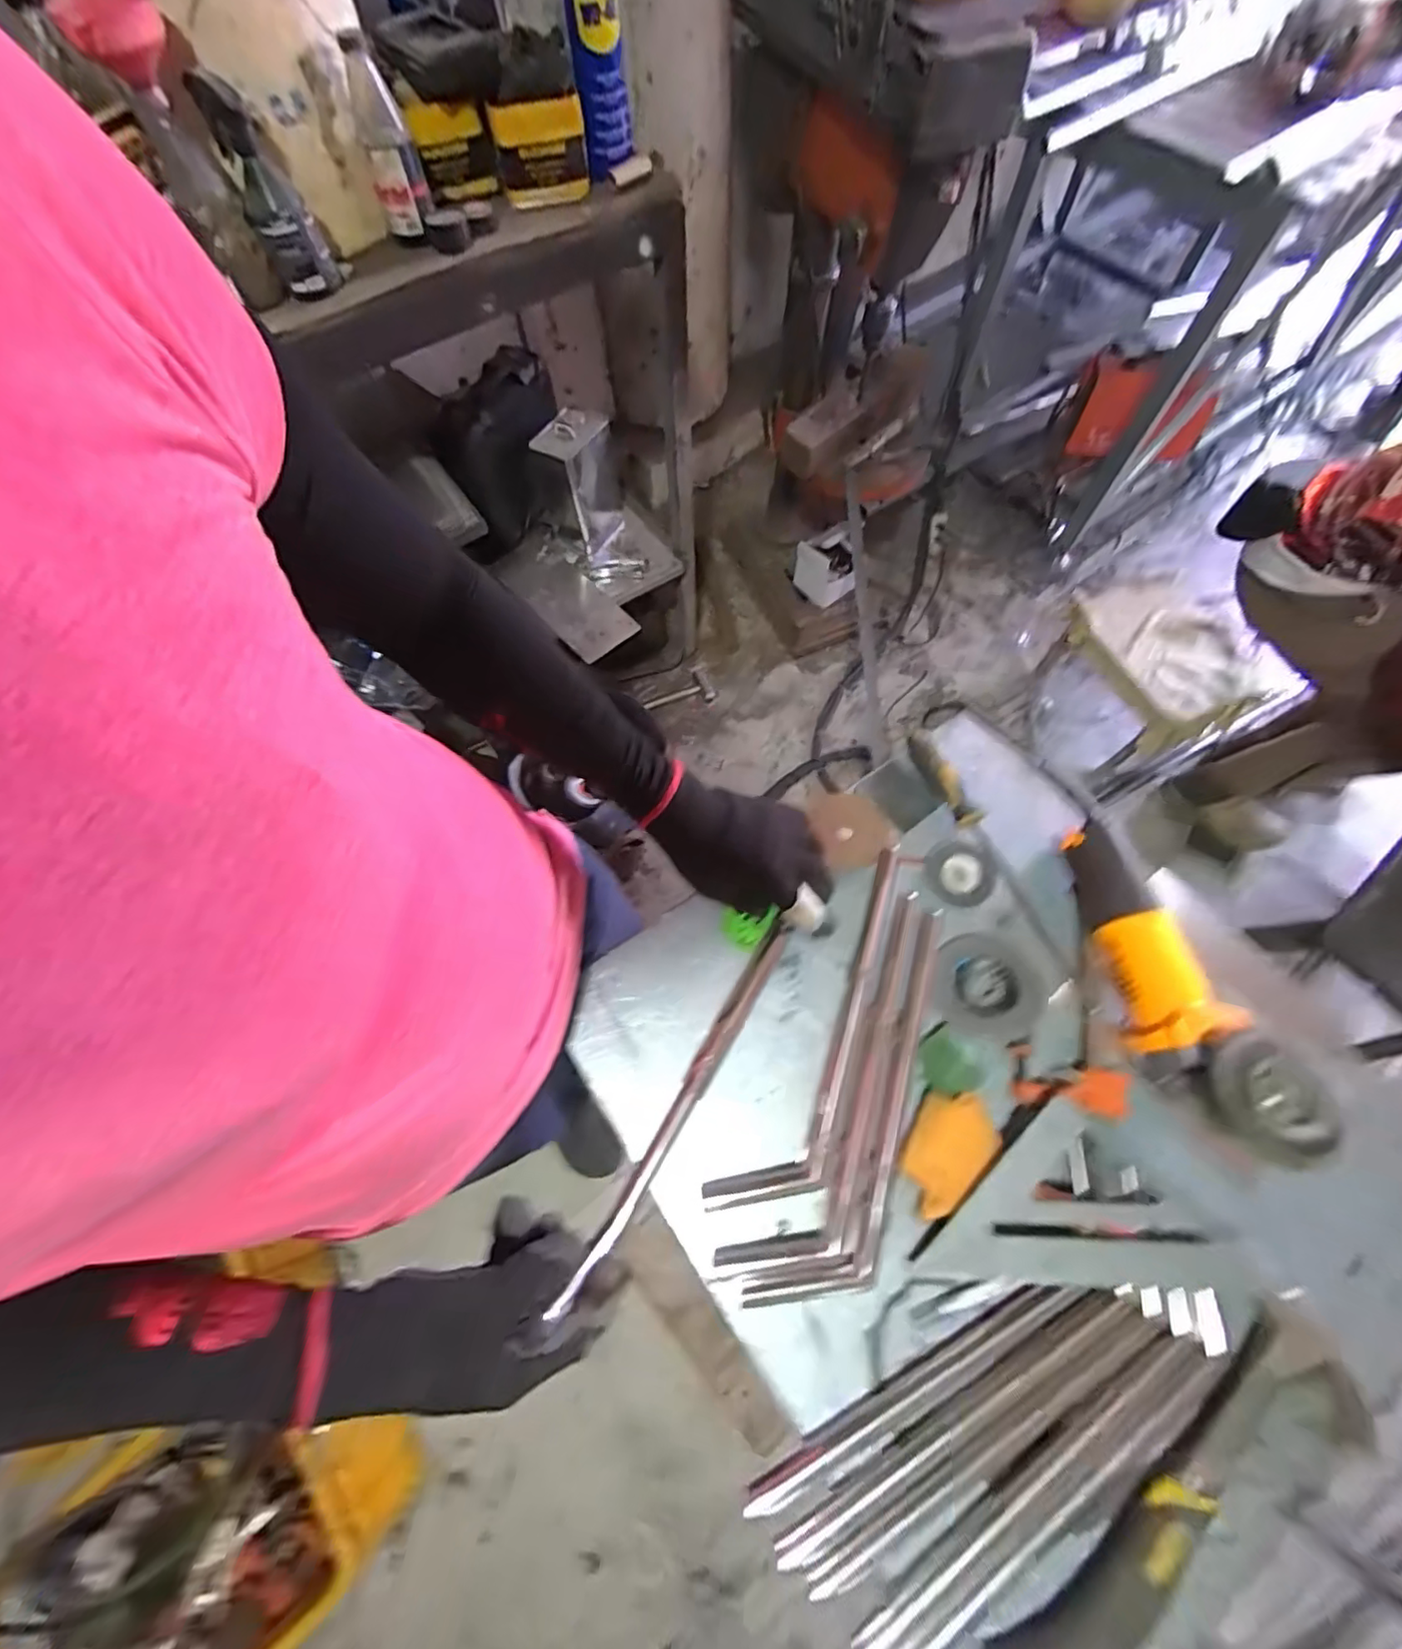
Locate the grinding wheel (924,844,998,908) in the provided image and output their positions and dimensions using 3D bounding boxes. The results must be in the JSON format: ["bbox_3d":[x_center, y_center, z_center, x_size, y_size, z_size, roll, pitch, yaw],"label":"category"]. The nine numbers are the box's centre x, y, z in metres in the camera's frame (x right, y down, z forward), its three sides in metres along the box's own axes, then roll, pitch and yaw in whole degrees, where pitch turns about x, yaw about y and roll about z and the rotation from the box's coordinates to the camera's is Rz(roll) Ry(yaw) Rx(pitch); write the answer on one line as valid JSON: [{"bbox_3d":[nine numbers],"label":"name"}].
[{"bbox_3d":[0.255,0.050,0.590,0.063,0.015,0.060,16,68,9],"label":"grinding wheel"}]

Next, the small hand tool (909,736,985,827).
[{"bbox_3d":[0.246,-0.046,0.610,0.024,0.020,0.108,-25,68,-9],"label":"small hand tool"}]

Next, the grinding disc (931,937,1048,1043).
[{"bbox_3d":[0.258,0.145,0.537,0.096,0.010,0.092,-19,67,-6],"label":"grinding disc"}]

